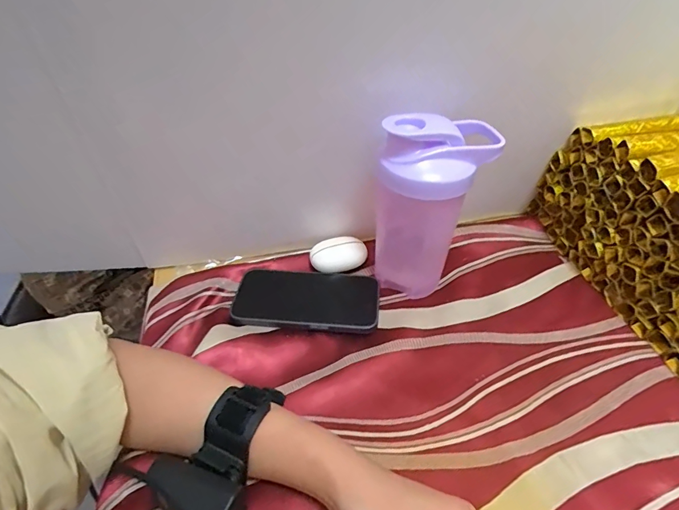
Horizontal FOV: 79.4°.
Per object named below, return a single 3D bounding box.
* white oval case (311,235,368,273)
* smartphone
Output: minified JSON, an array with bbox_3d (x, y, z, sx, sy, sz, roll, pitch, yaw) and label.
[{"bbox_3d":[-0.001,0.000,0.461,0.061,0.027,0.036,-8,42,-10],"label":"white oval case"},{"bbox_3d":[-0.036,0.046,0.425,0.149,0.009,0.076,3,42,2],"label":"smartphone"}]

